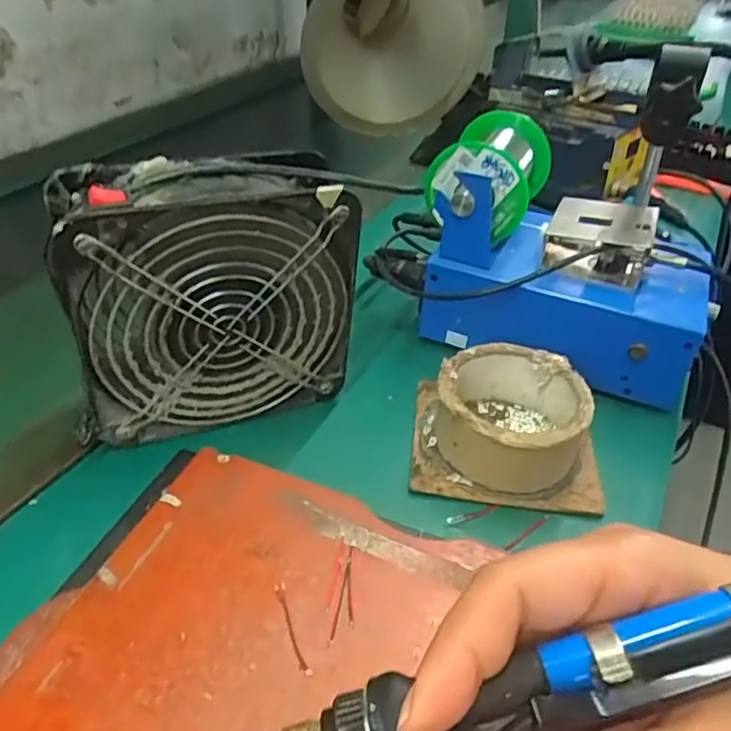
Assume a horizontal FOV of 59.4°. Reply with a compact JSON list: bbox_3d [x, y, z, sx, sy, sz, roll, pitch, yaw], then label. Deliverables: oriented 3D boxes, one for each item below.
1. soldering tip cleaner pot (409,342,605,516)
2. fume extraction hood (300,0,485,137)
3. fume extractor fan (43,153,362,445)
[{"bbox_3d":[0.085,0.033,0.380,0.108,0.046,0.092,5,38,5],"label":"soldering tip cleaner pot"},{"bbox_3d":[0.035,-0.336,0.670,0.163,0.172,0.152,8,38,9],"label":"fume extraction hood"},{"bbox_3d":[-0.084,-0.035,0.357,0.151,0.145,0.048,-12,40,-19],"label":"fume extractor fan"}]

